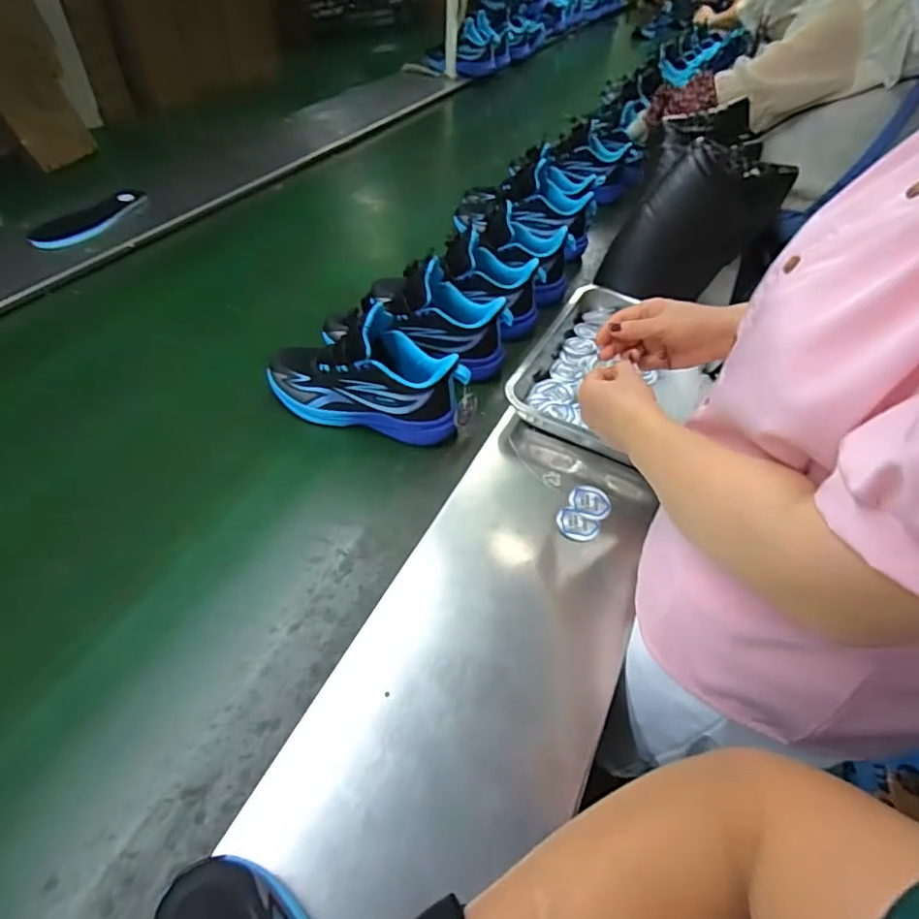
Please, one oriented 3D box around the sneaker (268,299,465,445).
[{"bbox_3d":[-0.121,-0.115,0.709,0.276,0.125,0.090,14,48,7],"label":"sneaker"}]

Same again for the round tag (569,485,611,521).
[{"bbox_3d":[0.156,0.049,0.656,0.047,0.004,0.045,3,47,-3],"label":"round tag"}]

